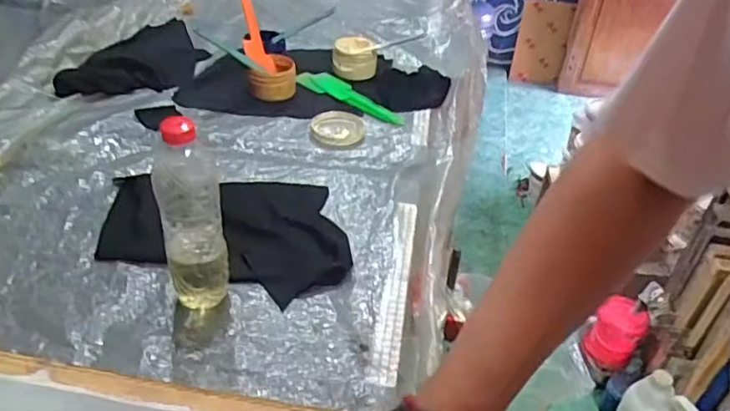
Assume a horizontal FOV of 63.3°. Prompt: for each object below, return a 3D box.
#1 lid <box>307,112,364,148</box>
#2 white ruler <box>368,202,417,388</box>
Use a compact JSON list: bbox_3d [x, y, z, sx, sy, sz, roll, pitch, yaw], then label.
[{"bbox_3d":[-0.050,-0.138,1.038,0.094,0.019,0.104,2,36,-3],"label":"lid"},{"bbox_3d":[0.038,0.094,0.739,0.030,0.010,0.314,7,36,4],"label":"white ruler"}]

